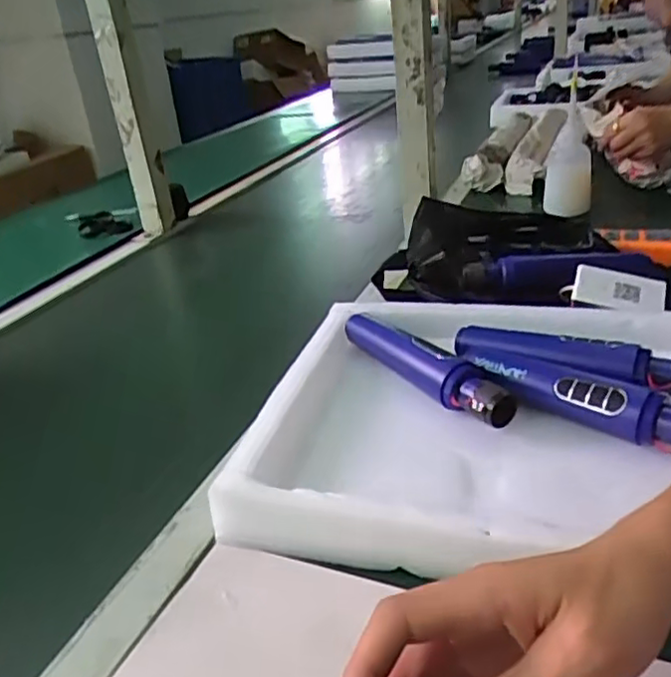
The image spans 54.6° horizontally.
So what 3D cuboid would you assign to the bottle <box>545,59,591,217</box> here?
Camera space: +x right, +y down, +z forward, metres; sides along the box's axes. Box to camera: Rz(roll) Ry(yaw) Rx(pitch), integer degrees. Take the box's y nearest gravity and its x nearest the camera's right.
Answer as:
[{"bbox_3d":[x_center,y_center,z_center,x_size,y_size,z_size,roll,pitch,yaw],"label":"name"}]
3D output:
[{"bbox_3d":[0.323,-0.264,0.895,0.056,0.190,0.051,8,30,27],"label":"bottle"}]

